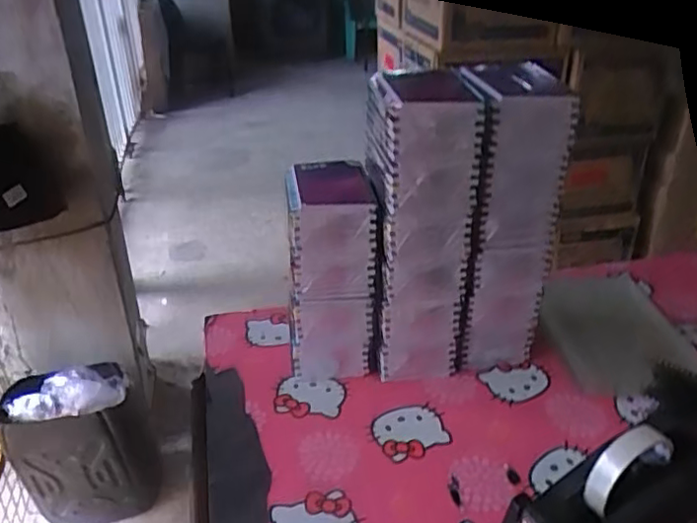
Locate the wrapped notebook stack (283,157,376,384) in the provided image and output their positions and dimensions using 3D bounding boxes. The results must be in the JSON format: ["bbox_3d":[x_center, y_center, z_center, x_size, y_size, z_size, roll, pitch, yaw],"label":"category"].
[{"bbox_3d":[-0.020,0.017,0.745,0.095,0.222,0.118,-2,29,-4],"label":"wrapped notebook stack"}]

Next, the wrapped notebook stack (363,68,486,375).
[{"bbox_3d":[0.074,-0.032,0.715,0.103,0.339,0.138,-2,29,-5],"label":"wrapped notebook stack"}]

